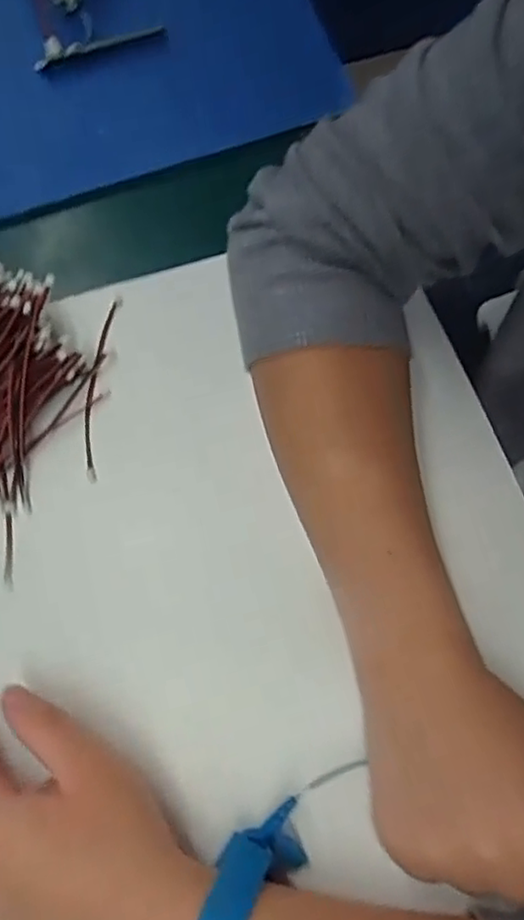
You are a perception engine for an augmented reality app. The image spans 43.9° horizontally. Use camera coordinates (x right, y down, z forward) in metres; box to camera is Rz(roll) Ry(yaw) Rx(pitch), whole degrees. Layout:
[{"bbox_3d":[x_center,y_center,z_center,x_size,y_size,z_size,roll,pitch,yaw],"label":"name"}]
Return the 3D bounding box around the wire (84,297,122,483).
[{"bbox_3d":[-0.089,-0.041,0.357,0.011,0.013,0.106,4,69,2],"label":"wire"}]

